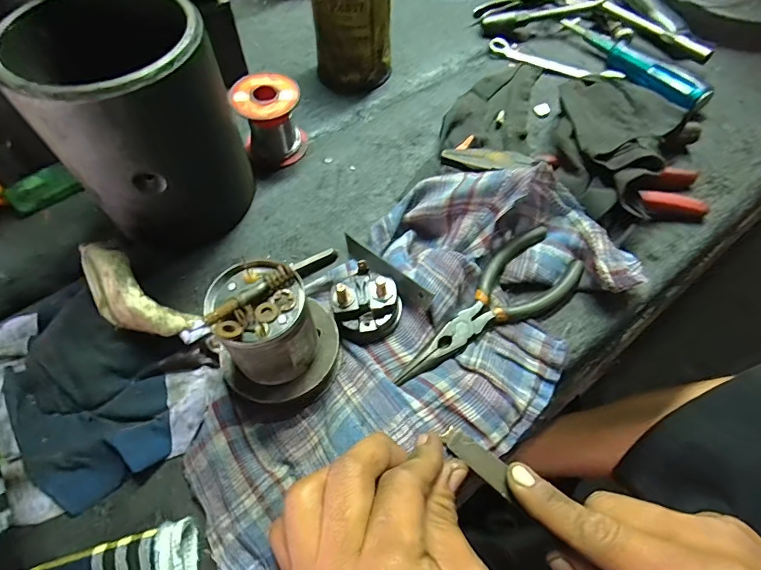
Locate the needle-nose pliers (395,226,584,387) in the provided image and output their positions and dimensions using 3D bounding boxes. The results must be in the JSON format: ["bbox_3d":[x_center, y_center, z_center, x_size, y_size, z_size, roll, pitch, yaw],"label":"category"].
[{"bbox_3d":[0.071,0.016,0.277,0.147,0.013,0.051,-34,64,-19],"label":"needle-nose pliers"}]

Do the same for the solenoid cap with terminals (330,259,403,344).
[{"bbox_3d":[-0.012,0.009,0.272,0.043,0.032,0.044,0,58,0],"label":"solenoid cap with terminals"}]

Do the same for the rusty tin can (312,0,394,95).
[{"bbox_3d":[-0.025,-0.251,0.386,0.071,0.116,0.074,6,59,4],"label":"rusty tin can"}]

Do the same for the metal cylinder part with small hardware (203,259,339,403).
[{"bbox_3d":[-0.060,0.028,0.238,0.066,0.074,0.065,1,58,1],"label":"metal cylinder part with small hardware"}]

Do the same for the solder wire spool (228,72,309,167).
[{"bbox_3d":[-0.091,-0.136,0.352,0.052,0.057,0.052,-16,60,-9],"label":"solder wire spool"}]

